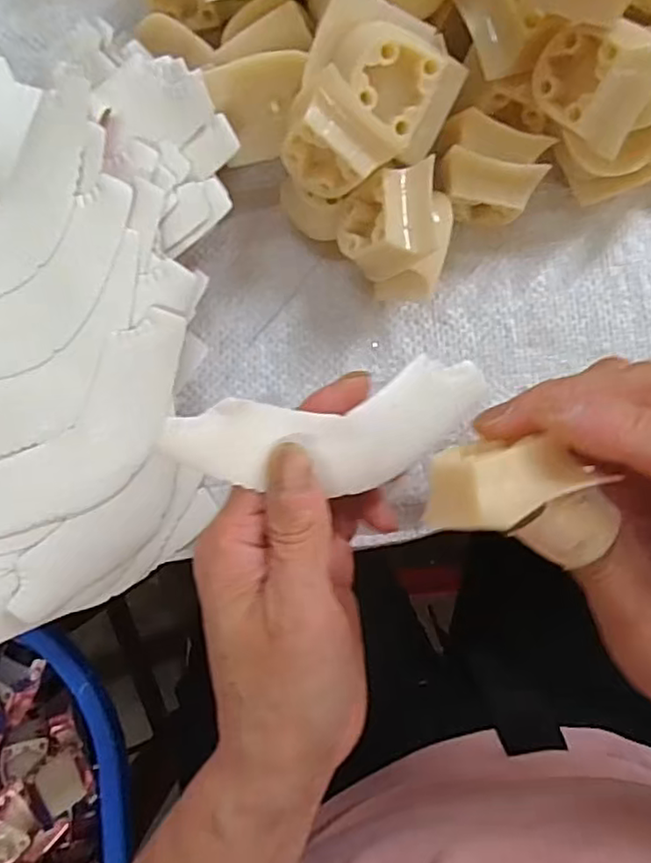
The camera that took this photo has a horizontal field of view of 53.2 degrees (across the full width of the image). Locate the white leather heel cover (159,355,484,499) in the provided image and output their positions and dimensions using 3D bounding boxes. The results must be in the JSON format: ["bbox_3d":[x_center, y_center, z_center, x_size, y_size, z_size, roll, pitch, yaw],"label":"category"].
[{"bbox_3d":[0.004,0.000,0.217,0.113,0.015,0.036,-8,83,-25],"label":"white leather heel cover"}]

